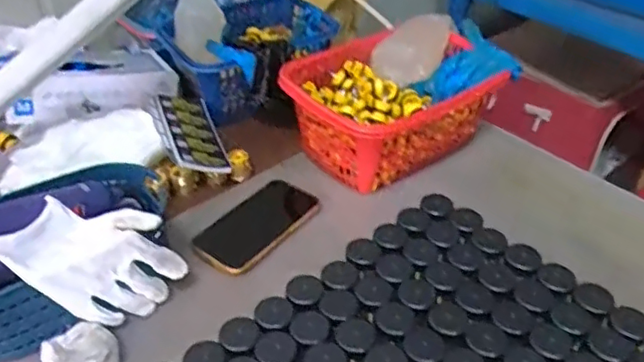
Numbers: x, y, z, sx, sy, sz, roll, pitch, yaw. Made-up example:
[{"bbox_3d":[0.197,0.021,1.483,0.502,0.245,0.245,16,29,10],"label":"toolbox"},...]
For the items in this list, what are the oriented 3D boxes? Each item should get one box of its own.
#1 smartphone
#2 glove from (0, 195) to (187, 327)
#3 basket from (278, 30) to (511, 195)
[{"bbox_3d":[-0.074,0.049,0.687,0.076,0.013,0.152,27,46,29],"label":"smartphone"},{"bbox_3d":[-0.216,0.079,0.556,0.131,0.086,0.093,12,40,15],"label":"glove"},{"bbox_3d":[0.085,-0.101,0.793,0.257,0.101,0.194,-23,44,-26],"label":"basket"}]

